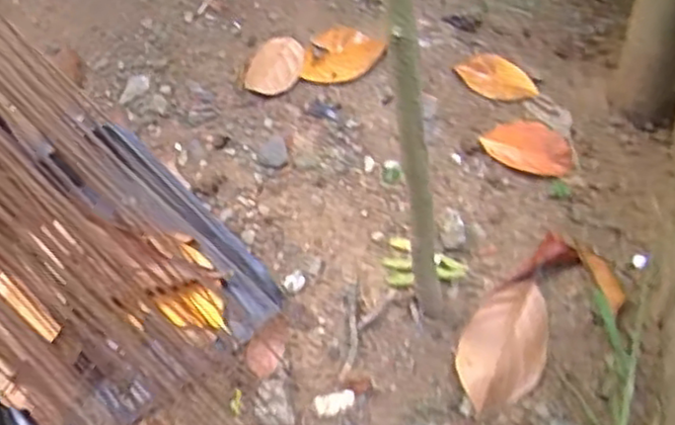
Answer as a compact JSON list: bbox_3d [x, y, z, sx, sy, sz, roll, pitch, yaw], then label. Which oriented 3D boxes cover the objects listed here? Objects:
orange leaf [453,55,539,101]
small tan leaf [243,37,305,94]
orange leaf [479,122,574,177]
[{"bbox_3d":[0.184,-0.155,0.803,0.091,0.016,0.052,17,58,13],"label":"orange leaf"},{"bbox_3d":[-0.073,-0.168,0.812,0.062,0.020,0.082,20,56,18],"label":"small tan leaf"},{"bbox_3d":[0.204,-0.071,0.745,0.095,0.009,0.071,8,53,10],"label":"orange leaf"}]

